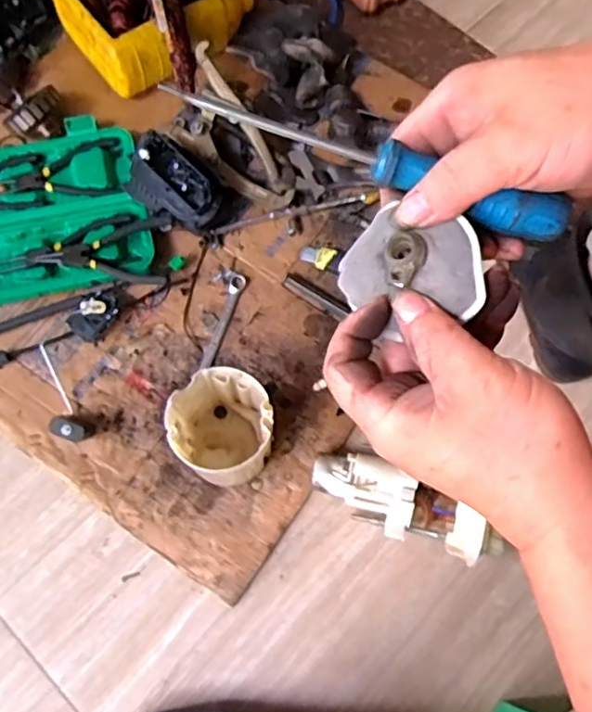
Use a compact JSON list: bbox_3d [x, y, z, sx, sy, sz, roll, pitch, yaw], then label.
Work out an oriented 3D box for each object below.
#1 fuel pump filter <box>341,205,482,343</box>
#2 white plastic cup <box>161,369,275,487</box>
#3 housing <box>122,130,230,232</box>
[{"bbox_3d":[0.054,-0.040,0.278,0.064,0.015,0.058,37,99,21],"label":"fuel pump filter"},{"bbox_3d":[-0.074,0.073,0.622,0.096,0.119,0.088,26,71,7],"label":"white plastic cup"},{"bbox_3d":[-0.142,-0.202,0.720,0.116,0.060,0.075,39,73,11],"label":"housing"}]

